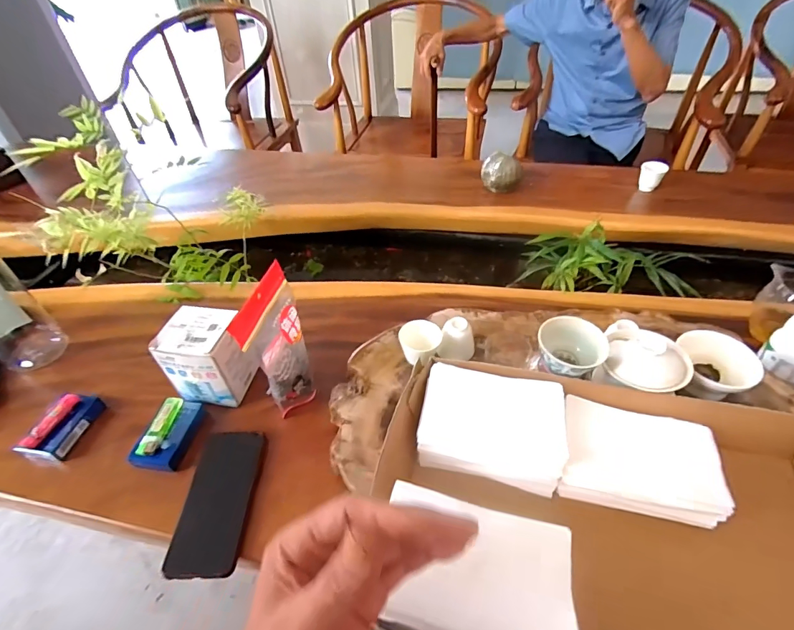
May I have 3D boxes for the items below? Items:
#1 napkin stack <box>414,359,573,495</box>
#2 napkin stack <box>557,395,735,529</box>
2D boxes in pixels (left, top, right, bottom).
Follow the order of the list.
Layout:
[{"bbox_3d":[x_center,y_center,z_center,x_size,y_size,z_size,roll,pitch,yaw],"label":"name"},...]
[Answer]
[{"bbox_3d":[0.103,0.121,0.452,0.149,0.046,0.110,7,46,11],"label":"napkin stack"},{"bbox_3d":[0.245,0.147,0.421,0.146,0.035,0.108,11,47,14],"label":"napkin stack"}]

